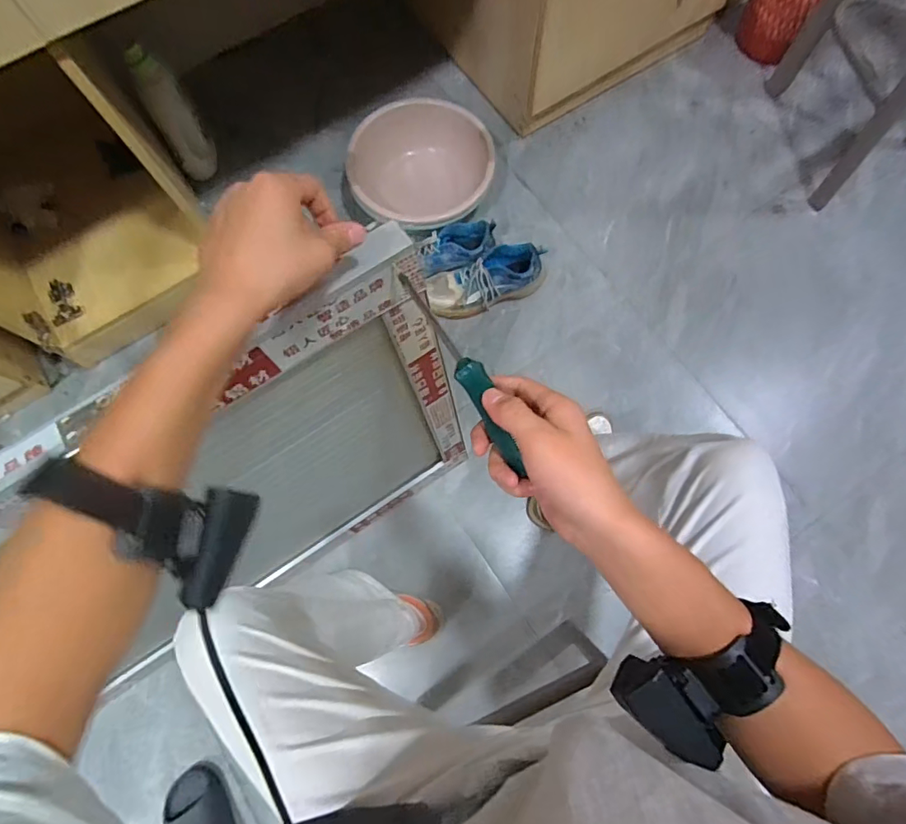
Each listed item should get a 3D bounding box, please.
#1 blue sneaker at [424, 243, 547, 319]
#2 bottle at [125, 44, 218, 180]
[{"bbox_3d":[0.072,-0.281,1.095,0.274,0.095,0.096,-14,75,-3],"label":"blue sneaker"},{"bbox_3d":[-0.638,-0.682,1.155,0.088,0.271,0.083,-28,41,-7],"label":"bottle"}]

